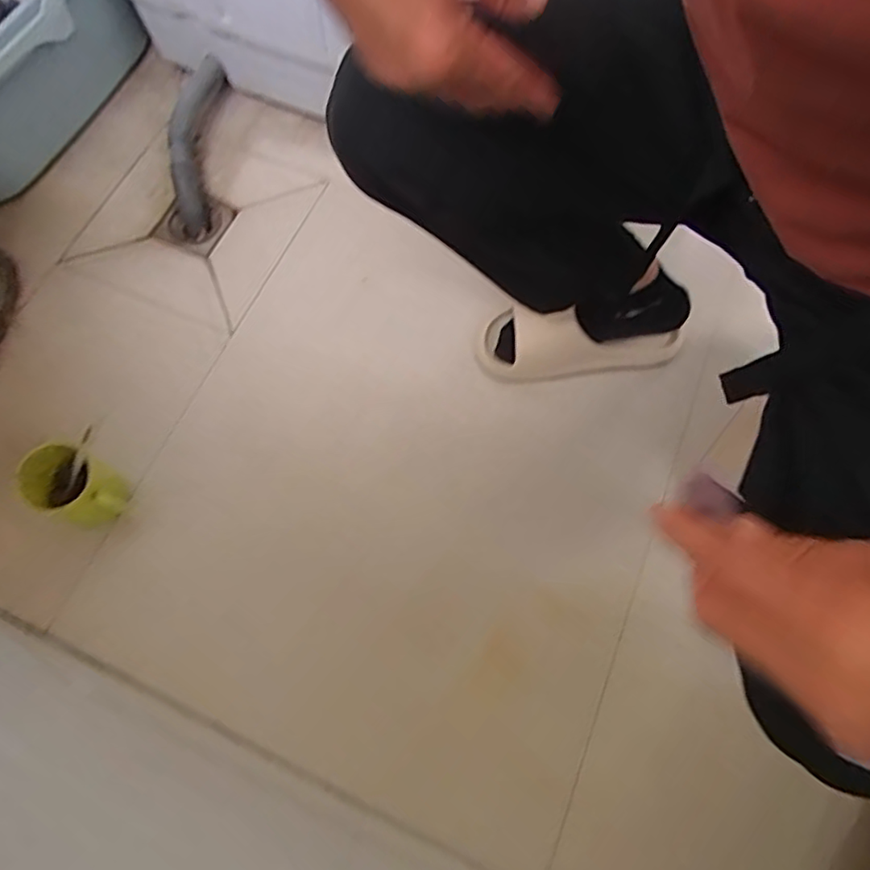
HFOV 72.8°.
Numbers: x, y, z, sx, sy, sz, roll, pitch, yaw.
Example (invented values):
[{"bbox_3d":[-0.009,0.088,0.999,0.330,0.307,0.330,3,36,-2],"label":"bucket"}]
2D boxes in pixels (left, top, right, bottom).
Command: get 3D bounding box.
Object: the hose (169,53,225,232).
[{"bbox_3d":[-0.374,-0.459,0.920,0.064,0.069,0.294,4,84,-1],"label":"hose"}]

